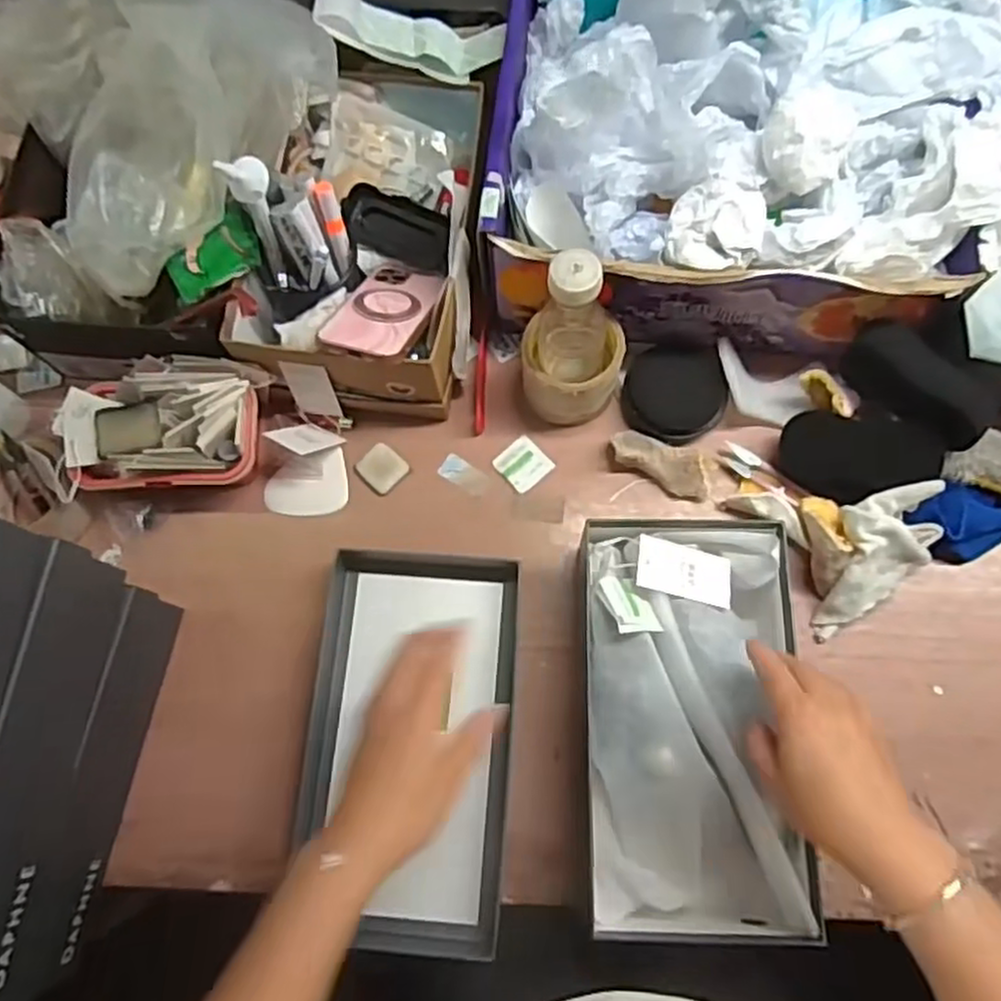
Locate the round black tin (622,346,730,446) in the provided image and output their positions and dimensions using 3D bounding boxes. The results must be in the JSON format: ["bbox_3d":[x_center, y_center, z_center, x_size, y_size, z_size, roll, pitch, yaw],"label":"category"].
[{"bbox_3d":[0.160,-0.100,0.676,0.092,0.028,0.086,-5,88,5],"label":"round black tin"}]

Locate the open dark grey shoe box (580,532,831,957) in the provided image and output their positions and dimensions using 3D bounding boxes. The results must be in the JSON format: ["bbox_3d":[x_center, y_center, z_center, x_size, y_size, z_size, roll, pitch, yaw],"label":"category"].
[{"bbox_3d":[0.144,0.166,0.568,0.159,0.091,0.297,1,75,2],"label":"open dark grey shoe box"}]

